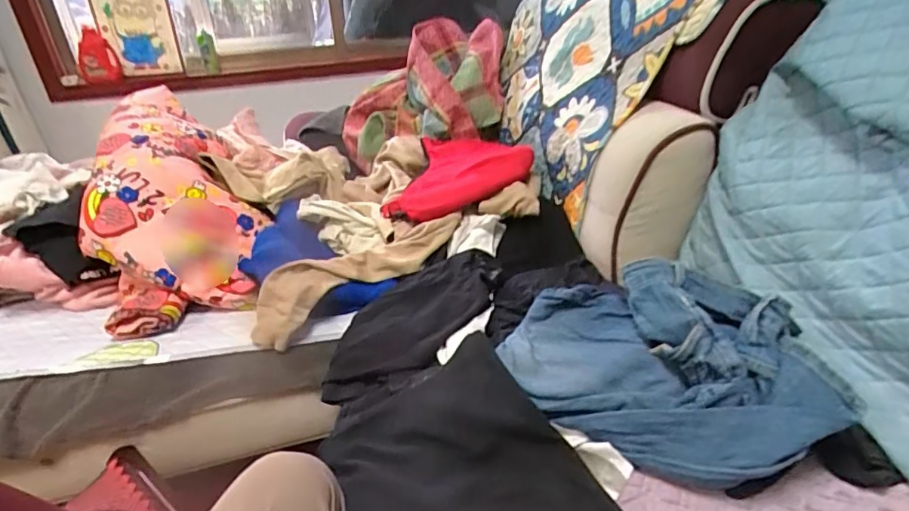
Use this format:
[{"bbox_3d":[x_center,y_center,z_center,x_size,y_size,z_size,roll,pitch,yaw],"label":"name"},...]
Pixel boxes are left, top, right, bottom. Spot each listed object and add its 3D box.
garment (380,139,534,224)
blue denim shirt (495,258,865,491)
[{"bbox_3d":[0.027,-0.175,1.091,0.269,0.099,0.371,4,29,12],"label":"garment"},{"bbox_3d":[0.230,0.131,0.597,0.351,0.168,0.220,2,28,9],"label":"blue denim shirt"}]

